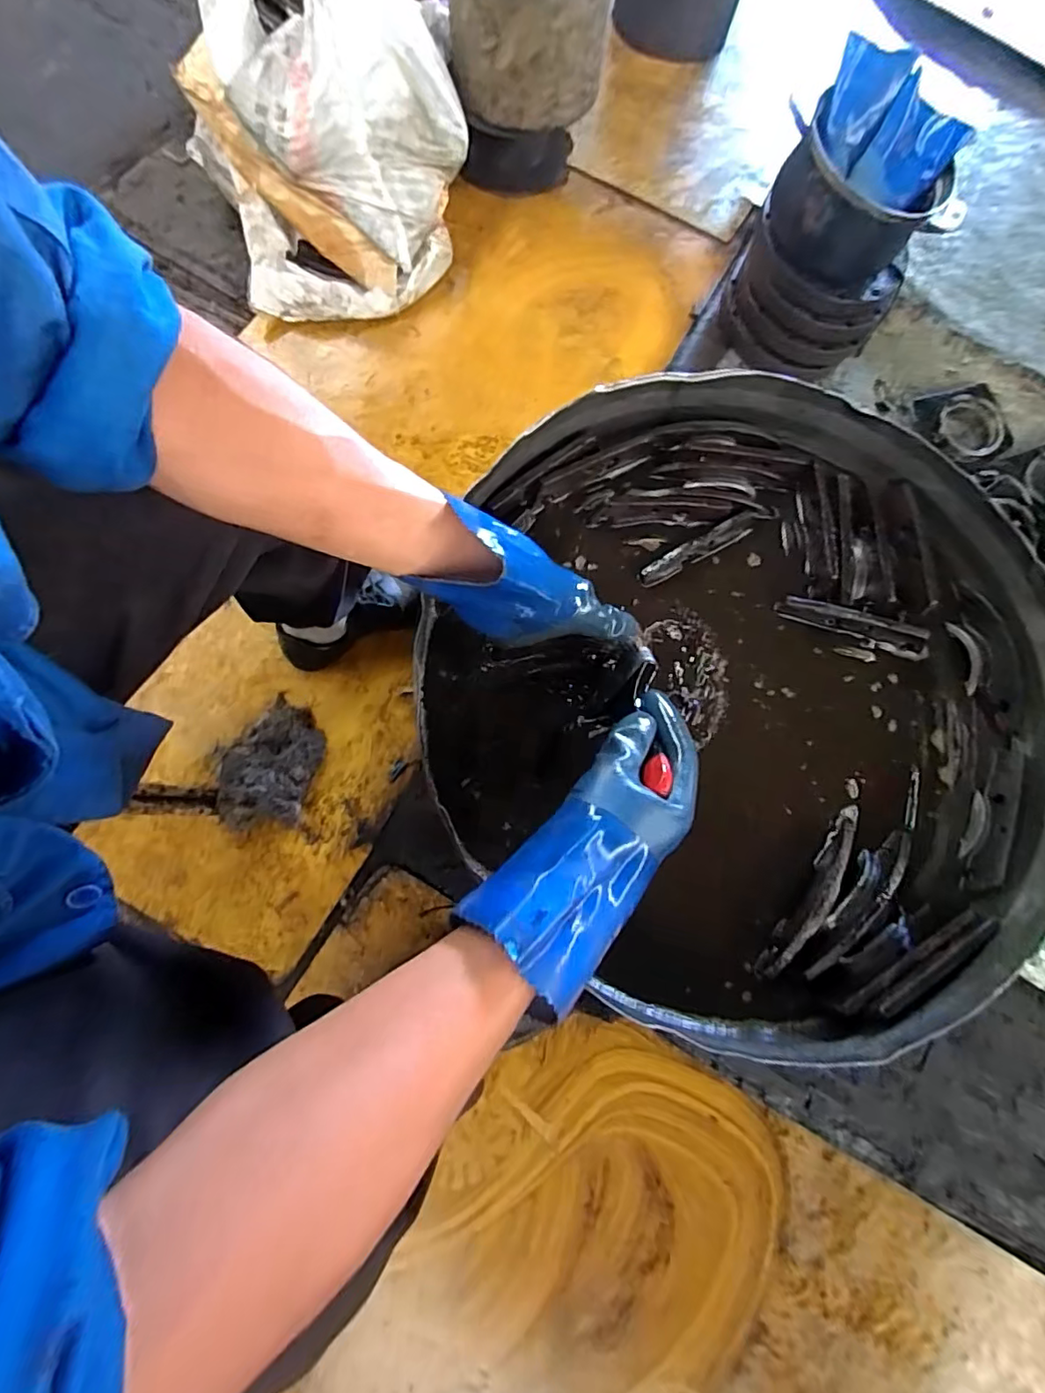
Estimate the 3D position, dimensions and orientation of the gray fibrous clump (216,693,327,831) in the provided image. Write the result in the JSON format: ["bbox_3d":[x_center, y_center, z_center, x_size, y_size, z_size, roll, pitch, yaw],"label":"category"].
[{"bbox_3d":[-0.366,0.095,0.816,0.119,0.074,0.197,11,76,-1],"label":"gray fibrous clump"}]

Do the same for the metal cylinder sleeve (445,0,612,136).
[{"bbox_3d":[0.005,-1.221,1.000,0.285,0.198,0.279,4,75,-5],"label":"metal cylinder sleeve"}]

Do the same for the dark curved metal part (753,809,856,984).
[{"bbox_3d":[0.253,0.167,0.472,0.026,0.034,0.167,37,75,4],"label":"dark curved metal part"}]

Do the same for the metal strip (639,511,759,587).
[{"bbox_3d":[0.178,-0.149,0.558,0.138,0.008,0.024,-28,116,-10],"label":"metal strip"}]

